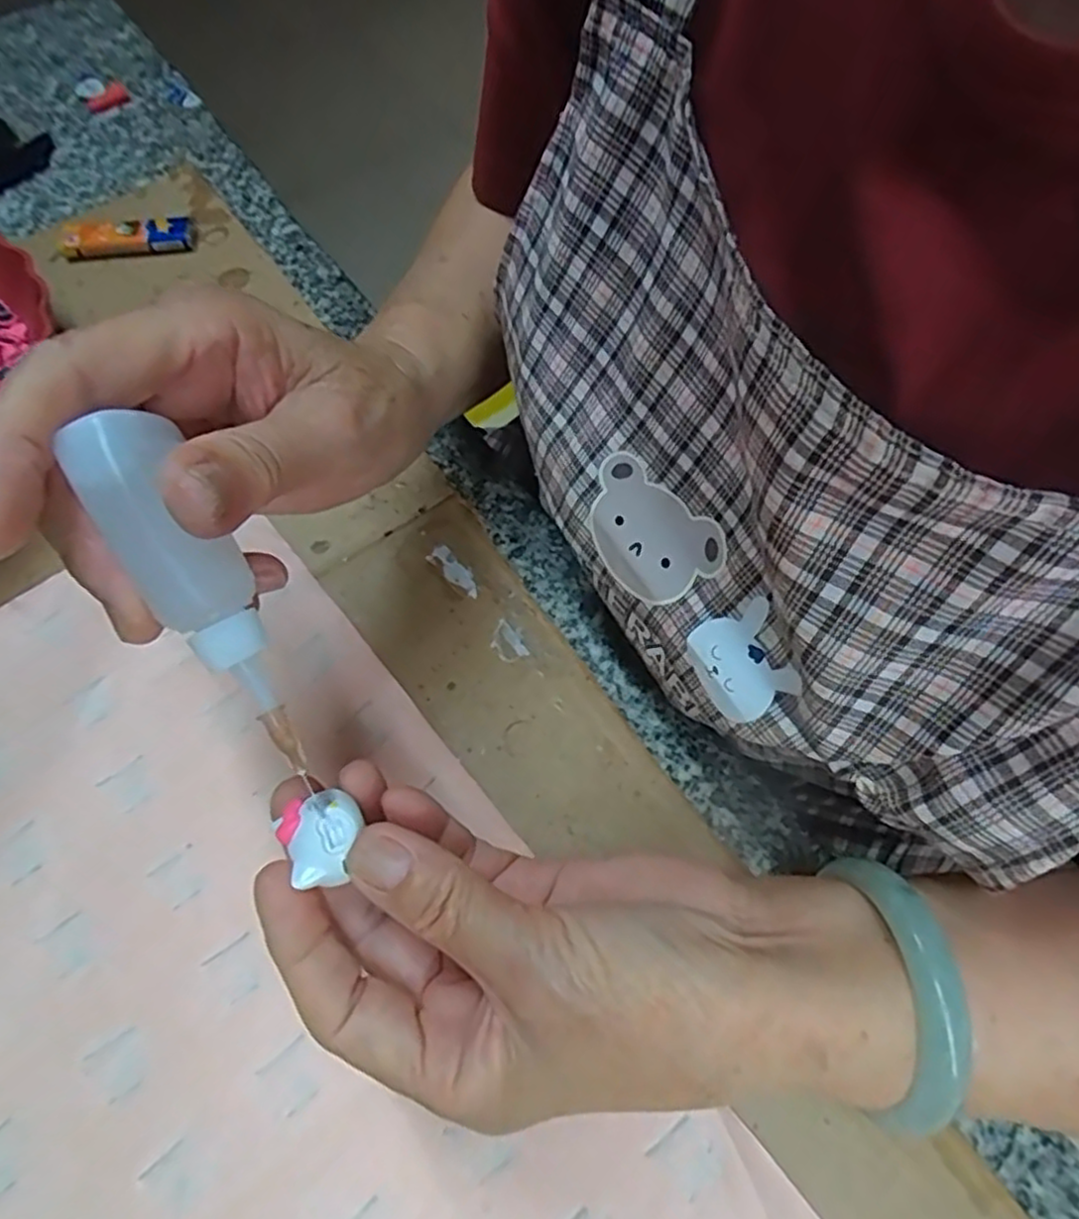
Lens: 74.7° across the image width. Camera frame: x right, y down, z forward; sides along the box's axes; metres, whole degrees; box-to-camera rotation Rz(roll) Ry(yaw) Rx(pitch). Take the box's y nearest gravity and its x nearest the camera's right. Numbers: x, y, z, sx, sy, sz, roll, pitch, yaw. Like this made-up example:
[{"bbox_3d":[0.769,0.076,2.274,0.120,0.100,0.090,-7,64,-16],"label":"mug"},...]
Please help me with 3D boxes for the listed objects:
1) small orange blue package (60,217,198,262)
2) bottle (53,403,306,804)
[{"bbox_3d":[-0.252,-0.229,0.433,0.080,0.012,0.030,-3,63,1],"label":"small orange blue package"},{"bbox_3d":[-0.078,-0.002,0.168,0.020,0.017,0.089,-29,108,-12],"label":"bottle"}]

